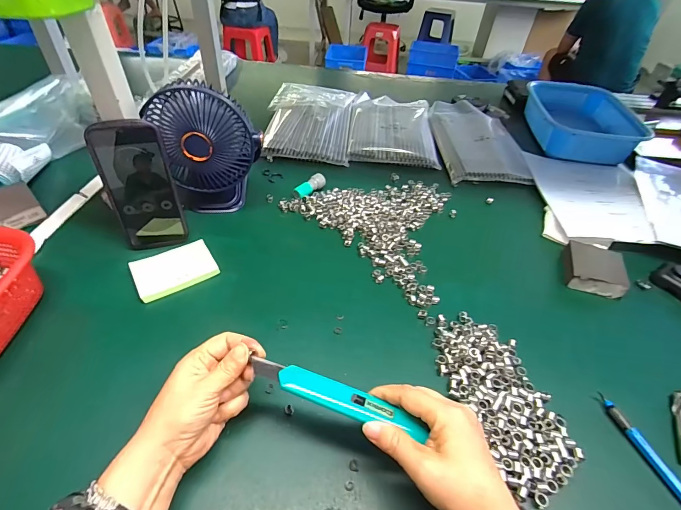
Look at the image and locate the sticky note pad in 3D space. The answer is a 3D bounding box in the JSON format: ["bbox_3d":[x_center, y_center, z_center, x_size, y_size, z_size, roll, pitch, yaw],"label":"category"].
[{"bbox_3d":[-0.215,0.018,0.461,0.095,0.009,0.069,-24,51,-26],"label":"sticky note pad"}]

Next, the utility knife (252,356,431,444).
[{"bbox_3d":[-0.002,0.114,0.288,0.139,0.010,0.023,18,45,9],"label":"utility knife"}]

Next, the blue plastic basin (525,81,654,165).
[{"bbox_3d":[0.551,-0.304,0.828,0.223,0.087,0.287,9,44,5],"label":"blue plastic basin"}]

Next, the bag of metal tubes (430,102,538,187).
[{"bbox_3d":[0.297,-0.257,0.781,0.174,0.026,0.324,4,44,-1],"label":"bag of metal tubes"}]

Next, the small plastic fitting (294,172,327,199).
[{"bbox_3d":[-0.052,-0.117,0.607,0.023,0.020,0.063,34,51,27],"label":"small plastic fitting"}]

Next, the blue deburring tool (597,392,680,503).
[{"bbox_3d":[0.288,0.187,0.326,0.008,0.013,0.121,-9,46,-14],"label":"blue deburring tool"}]

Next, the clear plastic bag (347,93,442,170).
[{"bbox_3d":[0.118,-0.297,0.816,0.185,0.014,0.315,6,44,1],"label":"clear plastic bag"}]

